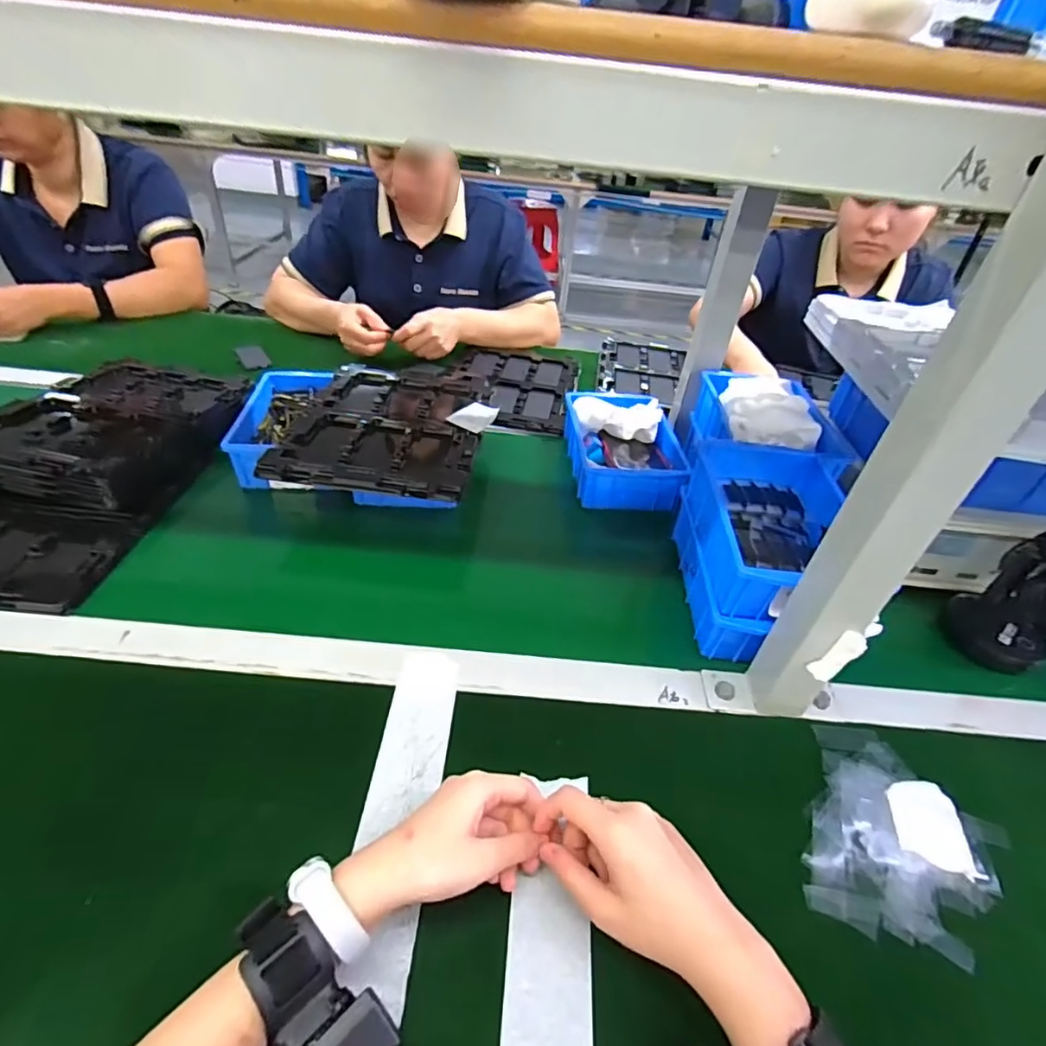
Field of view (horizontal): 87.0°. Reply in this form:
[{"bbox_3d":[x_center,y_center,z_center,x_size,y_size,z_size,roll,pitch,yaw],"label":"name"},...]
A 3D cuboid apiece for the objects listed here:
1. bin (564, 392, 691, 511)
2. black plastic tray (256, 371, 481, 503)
[{"bbox_3d":[0.132,-0.107,0.750,0.134,0.067,0.209,1,39,-8],"label":"bin"},{"bbox_3d":[-0.158,-0.116,0.675,0.214,0.013,0.259,8,39,2],"label":"black plastic tray"}]

